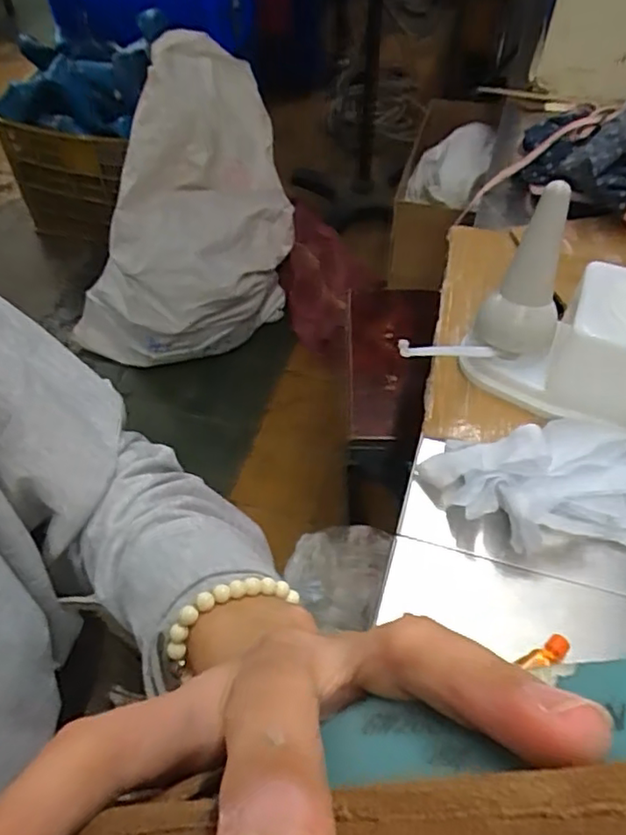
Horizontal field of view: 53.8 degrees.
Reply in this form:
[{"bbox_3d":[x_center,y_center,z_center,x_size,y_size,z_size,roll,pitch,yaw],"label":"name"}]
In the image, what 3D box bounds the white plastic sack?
[{"bbox_3d":[-0.302,-0.476,1.457,0.481,0.609,0.354,-2,52,-2],"label":"white plastic sack"}]

